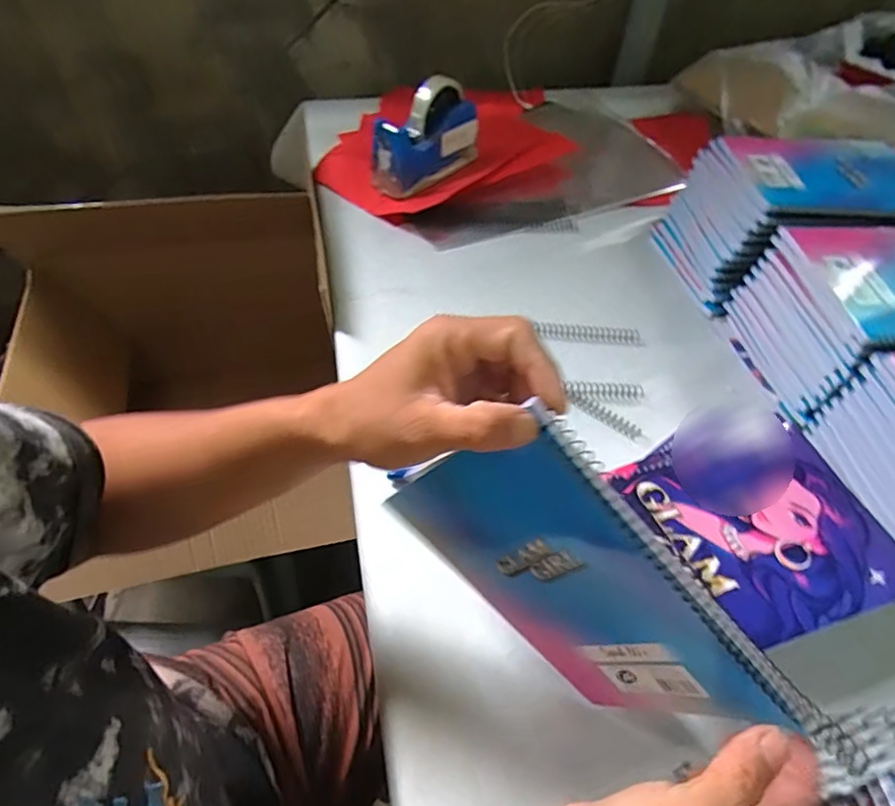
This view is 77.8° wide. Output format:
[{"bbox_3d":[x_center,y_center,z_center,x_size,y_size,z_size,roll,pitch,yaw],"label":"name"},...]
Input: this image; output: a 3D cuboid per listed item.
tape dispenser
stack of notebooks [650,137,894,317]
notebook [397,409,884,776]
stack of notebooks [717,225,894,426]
[{"bbox_3d":[-0.028,-0.351,0.727,0.055,0.099,0.154,34,57,23],"label":"tape dispenser"},{"bbox_3d":[0.392,-0.210,0.640,0.245,0.113,0.179,-4,51,-5],"label":"stack of notebooks"},{"bbox_3d":[0.068,0.105,0.302,0.203,0.159,0.008,48,52,-4],"label":"notebook"},{"bbox_3d":[0.414,-0.078,0.534,0.210,0.112,0.163,-2,51,-3],"label":"stack of notebooks"}]

